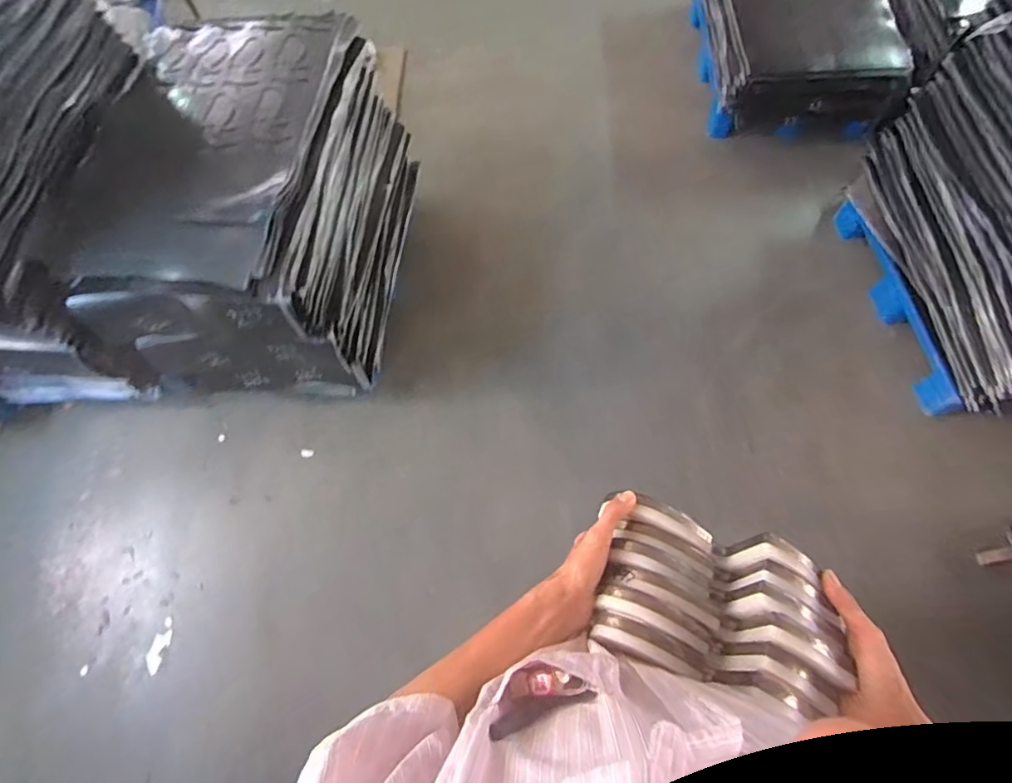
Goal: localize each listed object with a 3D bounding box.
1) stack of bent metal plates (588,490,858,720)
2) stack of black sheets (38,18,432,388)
[{"bbox_3d":[0.208,0.204,0.500,0.214,0.083,0.149,19,70,10],"label":"stack of bent metal plates"},{"bbox_3d":[-0.757,-0.561,1.608,0.745,0.603,0.987,4,68,4],"label":"stack of black sheets"}]

